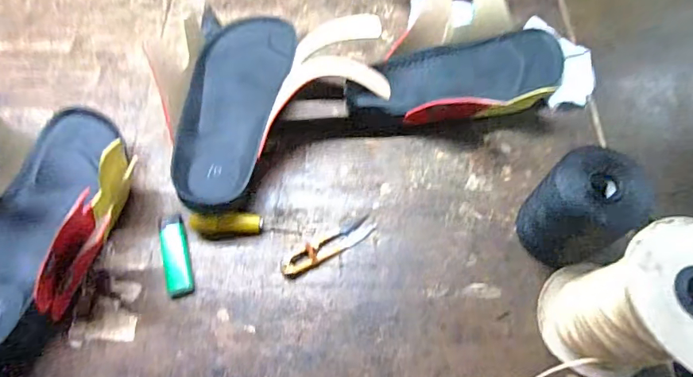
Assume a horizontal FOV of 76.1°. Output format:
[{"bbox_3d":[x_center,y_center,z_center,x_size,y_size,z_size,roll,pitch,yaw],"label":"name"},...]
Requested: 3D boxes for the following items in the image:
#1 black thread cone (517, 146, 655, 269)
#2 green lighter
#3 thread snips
[{"bbox_3d":[0.215,0.022,0.417,0.075,0.109,0.079,-29,68,-15],"label":"black thread cone"},{"bbox_3d":[-0.173,0.066,0.448,0.024,0.010,0.086,-15,65,-9],"label":"green lighter"},{"bbox_3d":[-0.017,0.058,0.450,0.104,0.012,0.021,-28,68,-14],"label":"thread snips"}]

